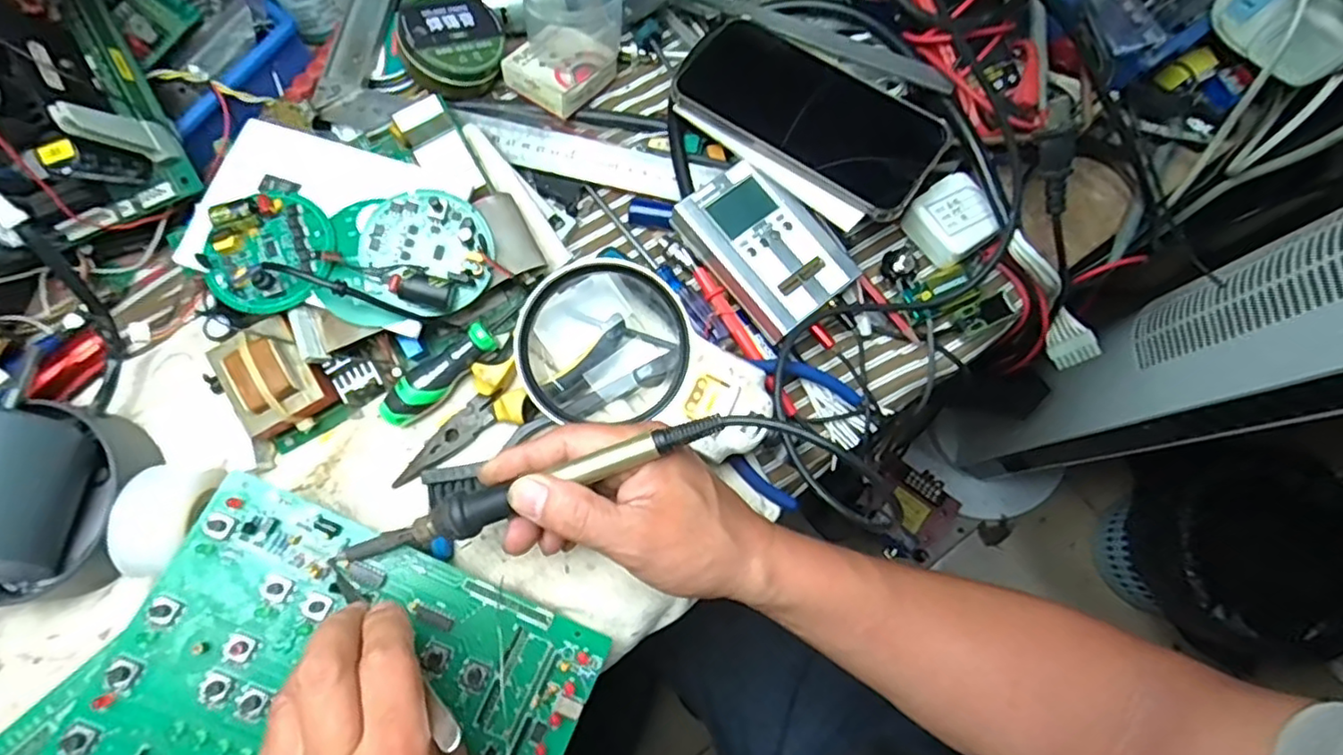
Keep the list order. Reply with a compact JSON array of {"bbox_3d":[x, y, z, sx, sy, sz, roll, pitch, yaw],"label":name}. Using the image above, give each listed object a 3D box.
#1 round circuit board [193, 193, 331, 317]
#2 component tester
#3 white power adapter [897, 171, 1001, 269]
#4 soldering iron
[{"bbox_3d":[-0.224,-0.070,0.363,0.068,0.023,0.061,-34,79,-9],"label":"round circuit board"},{"bbox_3d":[0.057,-0.080,0.410,0.069,0.030,0.102,-39,80,-10],"label":"component tester"},{"bbox_3d":[0.180,-0.102,0.419,0.038,0.029,0.049,-31,79,-8],"label":"white power adapter"},{"bbox_3d":[-0.073,0.058,0.319,0.210,0.026,0.020,-21,77,10],"label":"soldering iron"}]

